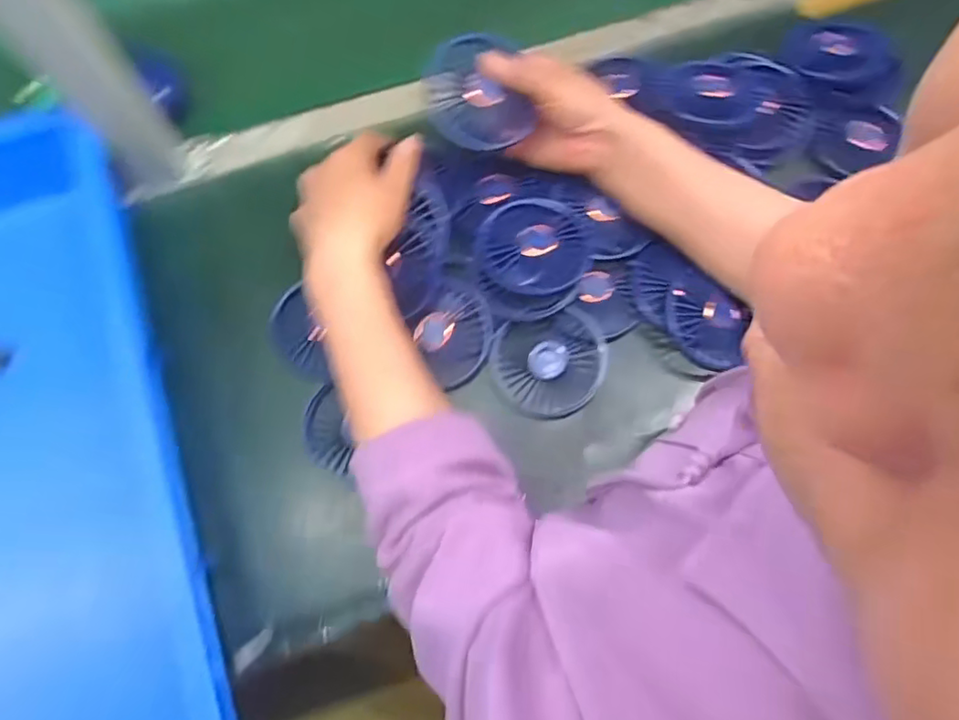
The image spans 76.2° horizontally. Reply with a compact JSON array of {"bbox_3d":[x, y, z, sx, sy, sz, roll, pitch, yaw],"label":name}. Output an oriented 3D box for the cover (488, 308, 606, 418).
[{"bbox_3d":[0.057,0.004,0.497,0.092,0.023,0.078,-15,70,-5],"label":"cover"}]

